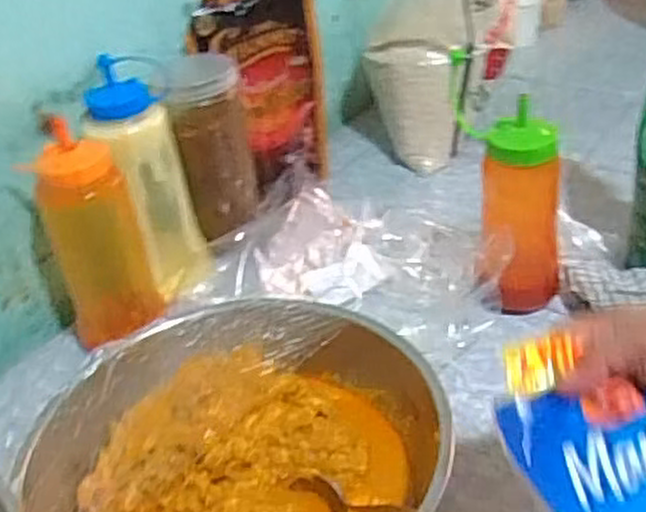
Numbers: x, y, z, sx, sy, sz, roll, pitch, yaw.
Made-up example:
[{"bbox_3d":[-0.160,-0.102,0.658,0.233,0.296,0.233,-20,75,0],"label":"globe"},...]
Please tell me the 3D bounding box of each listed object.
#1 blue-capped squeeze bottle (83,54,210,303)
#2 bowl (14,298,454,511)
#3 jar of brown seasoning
[{"bbox_3d":[-0.172,-0.072,0.769,0.083,0.213,0.072,-25,38,-23],"label":"blue-capped squeeze bottle"},{"bbox_3d":[-0.063,0.146,0.550,0.266,0.078,0.295,24,45,36],"label":"bowl"},{"bbox_3d":[-0.119,-0.122,0.834,0.078,0.175,0.100,-13,35,-8],"label":"jar of brown seasoning"}]

